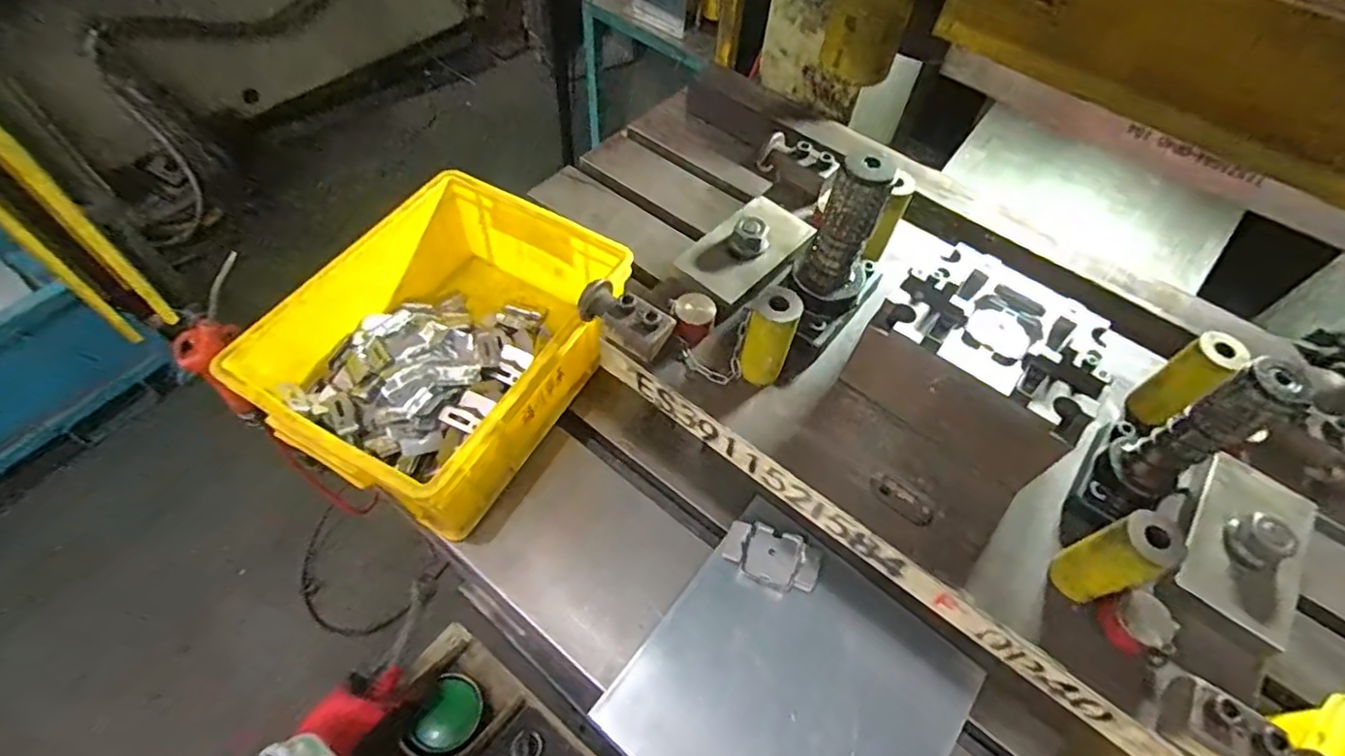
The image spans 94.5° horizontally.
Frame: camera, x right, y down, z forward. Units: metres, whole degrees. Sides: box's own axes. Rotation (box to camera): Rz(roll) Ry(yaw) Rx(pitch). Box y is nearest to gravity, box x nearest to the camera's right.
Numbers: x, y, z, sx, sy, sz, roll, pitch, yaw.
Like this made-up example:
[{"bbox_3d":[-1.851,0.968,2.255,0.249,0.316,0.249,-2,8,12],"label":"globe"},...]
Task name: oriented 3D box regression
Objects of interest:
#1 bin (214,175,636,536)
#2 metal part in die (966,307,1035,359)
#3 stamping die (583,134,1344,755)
[{"bbox_3d":[-0.234,-0.034,0.663,0.253,0.128,0.337,26,58,13],"label":"bin"},{"bbox_3d":[0.274,-0.040,0.519,0.051,0.004,0.048,2,56,-3],"label":"metal part in die"},{"bbox_3d":[0.262,-0.014,0.538,0.633,0.203,0.335,34,60,18],"label":"stamping die"}]

